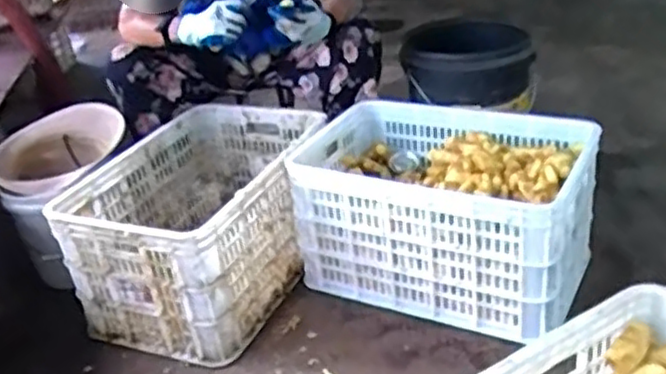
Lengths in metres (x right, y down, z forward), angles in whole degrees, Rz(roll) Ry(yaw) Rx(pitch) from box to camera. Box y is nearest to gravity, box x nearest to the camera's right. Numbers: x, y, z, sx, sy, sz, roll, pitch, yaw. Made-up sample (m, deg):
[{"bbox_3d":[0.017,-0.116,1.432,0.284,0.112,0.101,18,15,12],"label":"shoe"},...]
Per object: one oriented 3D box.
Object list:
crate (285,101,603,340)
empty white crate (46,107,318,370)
[{"bbox_3d":[0.230,0.037,1.438,0.541,0.272,0.402,9,32,27],"label":"crate"},{"bbox_3d":[-0.256,0.064,1.488,0.370,0.283,0.563,7,31,24],"label":"empty white crate"}]

